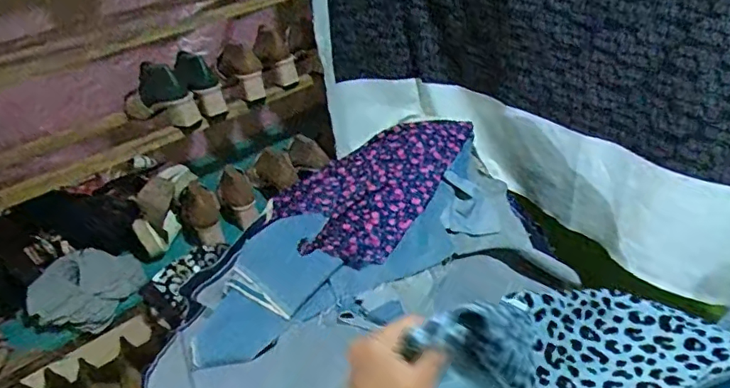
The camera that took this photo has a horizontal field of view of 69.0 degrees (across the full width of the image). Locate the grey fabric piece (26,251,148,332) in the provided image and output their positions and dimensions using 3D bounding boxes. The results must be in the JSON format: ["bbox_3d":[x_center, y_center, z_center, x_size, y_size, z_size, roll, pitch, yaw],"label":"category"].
[{"bbox_3d":[-0.557,0.186,1.066,0.171,0.077,0.203,19,40,32],"label":"grey fabric piece"}]

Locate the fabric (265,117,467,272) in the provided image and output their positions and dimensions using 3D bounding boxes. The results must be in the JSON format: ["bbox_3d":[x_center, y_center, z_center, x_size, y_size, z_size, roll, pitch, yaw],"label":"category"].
[{"bbox_3d":[-0.002,-0.034,1.008,0.306,0.097,0.385,19,41,32],"label":"fabric"}]

